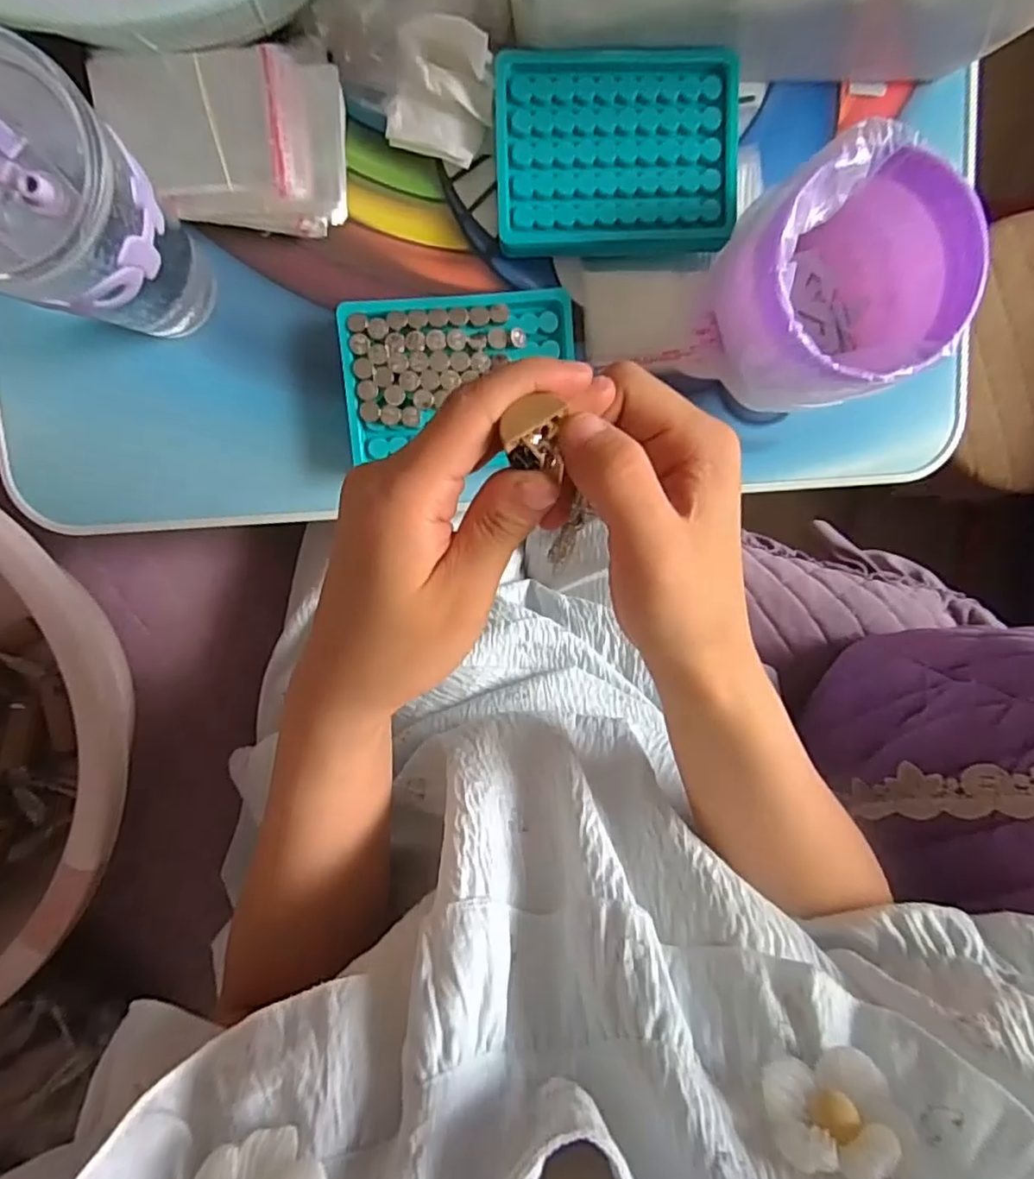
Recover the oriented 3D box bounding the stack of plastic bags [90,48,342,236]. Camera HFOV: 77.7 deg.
[{"bbox_3d":[-0.151,-0.232,0.336,0.117,0.035,0.072,-2,97,-3],"label":"stack of plastic bags"}]

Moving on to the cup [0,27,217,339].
[{"bbox_3d":[-0.192,-0.158,0.276,0.082,0.111,0.078,0,97,-3],"label":"cup"}]

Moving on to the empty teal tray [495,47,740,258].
[{"bbox_3d":[0.054,-0.240,0.354,0.129,0.019,0.096,-2,97,-3],"label":"empty teal tray"}]

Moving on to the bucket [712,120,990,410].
[{"bbox_3d":[0.169,-0.160,0.341,0.113,0.080,0.105,0,97,-3],"label":"bucket"}]

